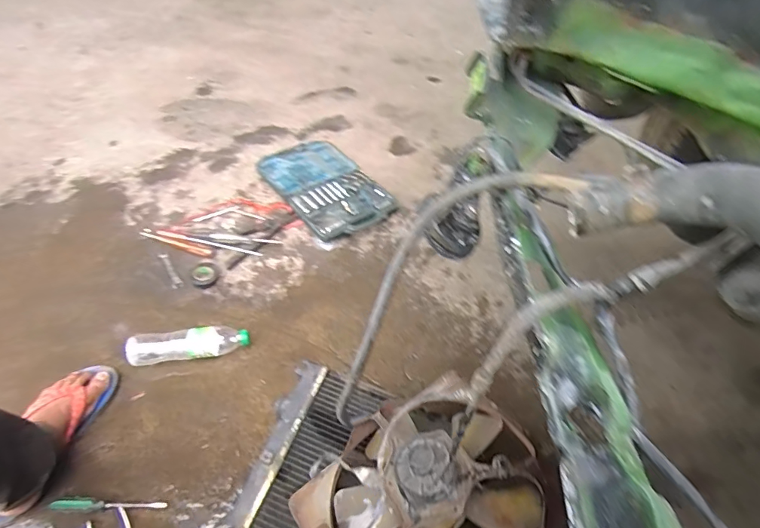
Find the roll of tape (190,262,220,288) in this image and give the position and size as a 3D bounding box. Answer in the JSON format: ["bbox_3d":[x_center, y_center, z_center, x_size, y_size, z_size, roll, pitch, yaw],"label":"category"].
[{"bbox_3d":[-0.400,0.026,1.000,0.059,0.015,0.059,2,51,-2],"label":"roll of tape"}]

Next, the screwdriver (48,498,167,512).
[{"bbox_3d":[-0.433,0.386,0.700,0.173,0.016,0.017,2,51,-2],"label":"screwdriver"}]

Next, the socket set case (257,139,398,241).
[{"bbox_3d":[-0.148,-0.212,1.200,0.246,0.039,0.380,-30,59,-25],"label":"socket set case"}]

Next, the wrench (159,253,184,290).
[{"bbox_3d":[-0.489,0.016,1.024,0.022,0.008,0.111,-26,57,-22],"label":"wrench"}]

